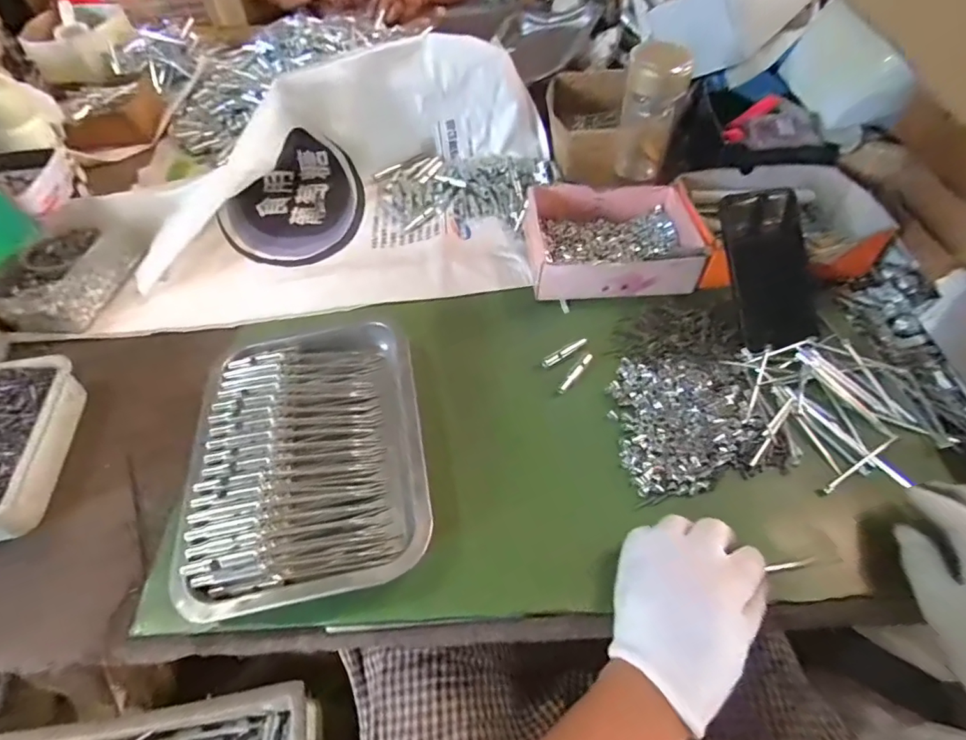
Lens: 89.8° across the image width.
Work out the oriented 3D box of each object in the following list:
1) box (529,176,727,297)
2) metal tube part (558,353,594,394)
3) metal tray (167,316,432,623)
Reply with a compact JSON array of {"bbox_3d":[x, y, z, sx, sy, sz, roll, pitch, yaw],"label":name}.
[{"bbox_3d":[0.147,-0.153,0.554,0.189,0.053,0.155,-2,54,0],"label":"box"},{"bbox_3d":[0.091,0.003,0.476,0.011,0.008,0.056,33,63,22],"label":"metal tube part"},{"bbox_3d":[-0.147,0.062,0.423,0.188,0.047,0.264,-9,54,-5],"label":"metal tray"}]

